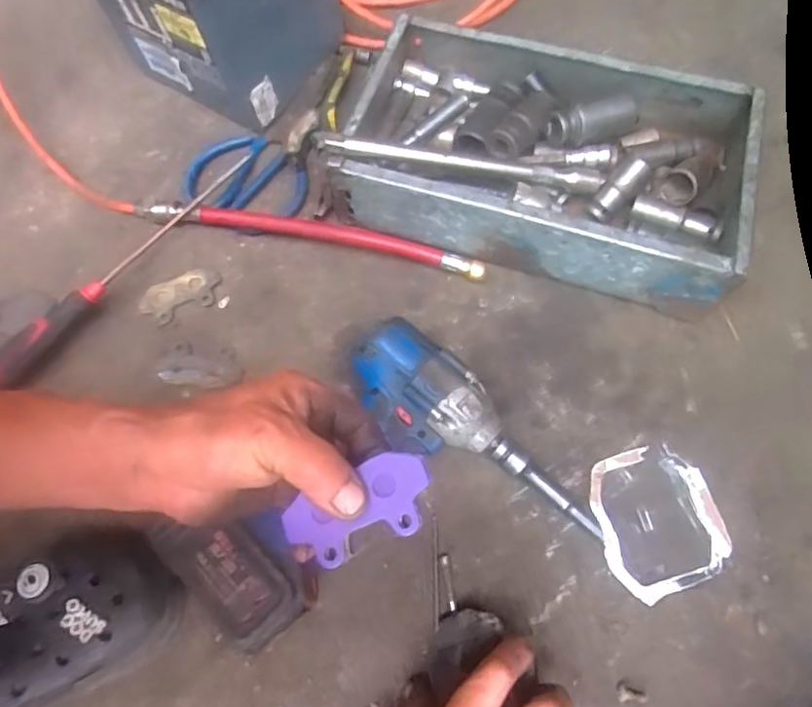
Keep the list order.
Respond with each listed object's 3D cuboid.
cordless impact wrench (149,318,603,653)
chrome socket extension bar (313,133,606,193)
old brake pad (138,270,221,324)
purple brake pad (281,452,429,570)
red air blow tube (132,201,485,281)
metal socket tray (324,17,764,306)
[{"bbox_3d":[-0.020,0.118,0.411,0.236,0.079,0.206,-39,71,-12],"label":"cordless impact wrench"},{"bbox_3d":[0.052,-0.163,0.492,0.253,0.013,0.020,4,68,-12],"label":"chrome socket extension bar"},{"bbox_3d":[-0.203,-0.053,0.521,0.074,0.005,0.040,-23,69,-6],"label":"old brake pad"},{"bbox_3d":[-0.023,0.077,0.282,0.075,0.005,0.037,-27,69,0],"label":"purple brake pad"},{"bbox_3d":[-0.097,-0.108,0.528,0.331,0.030,0.023,13,69,8],"label":"red air blow tube"},{"bbox_3d":[0.122,-0.173,0.514,0.327,0.086,0.198,15,70,9],"label":"metal socket tray"}]

